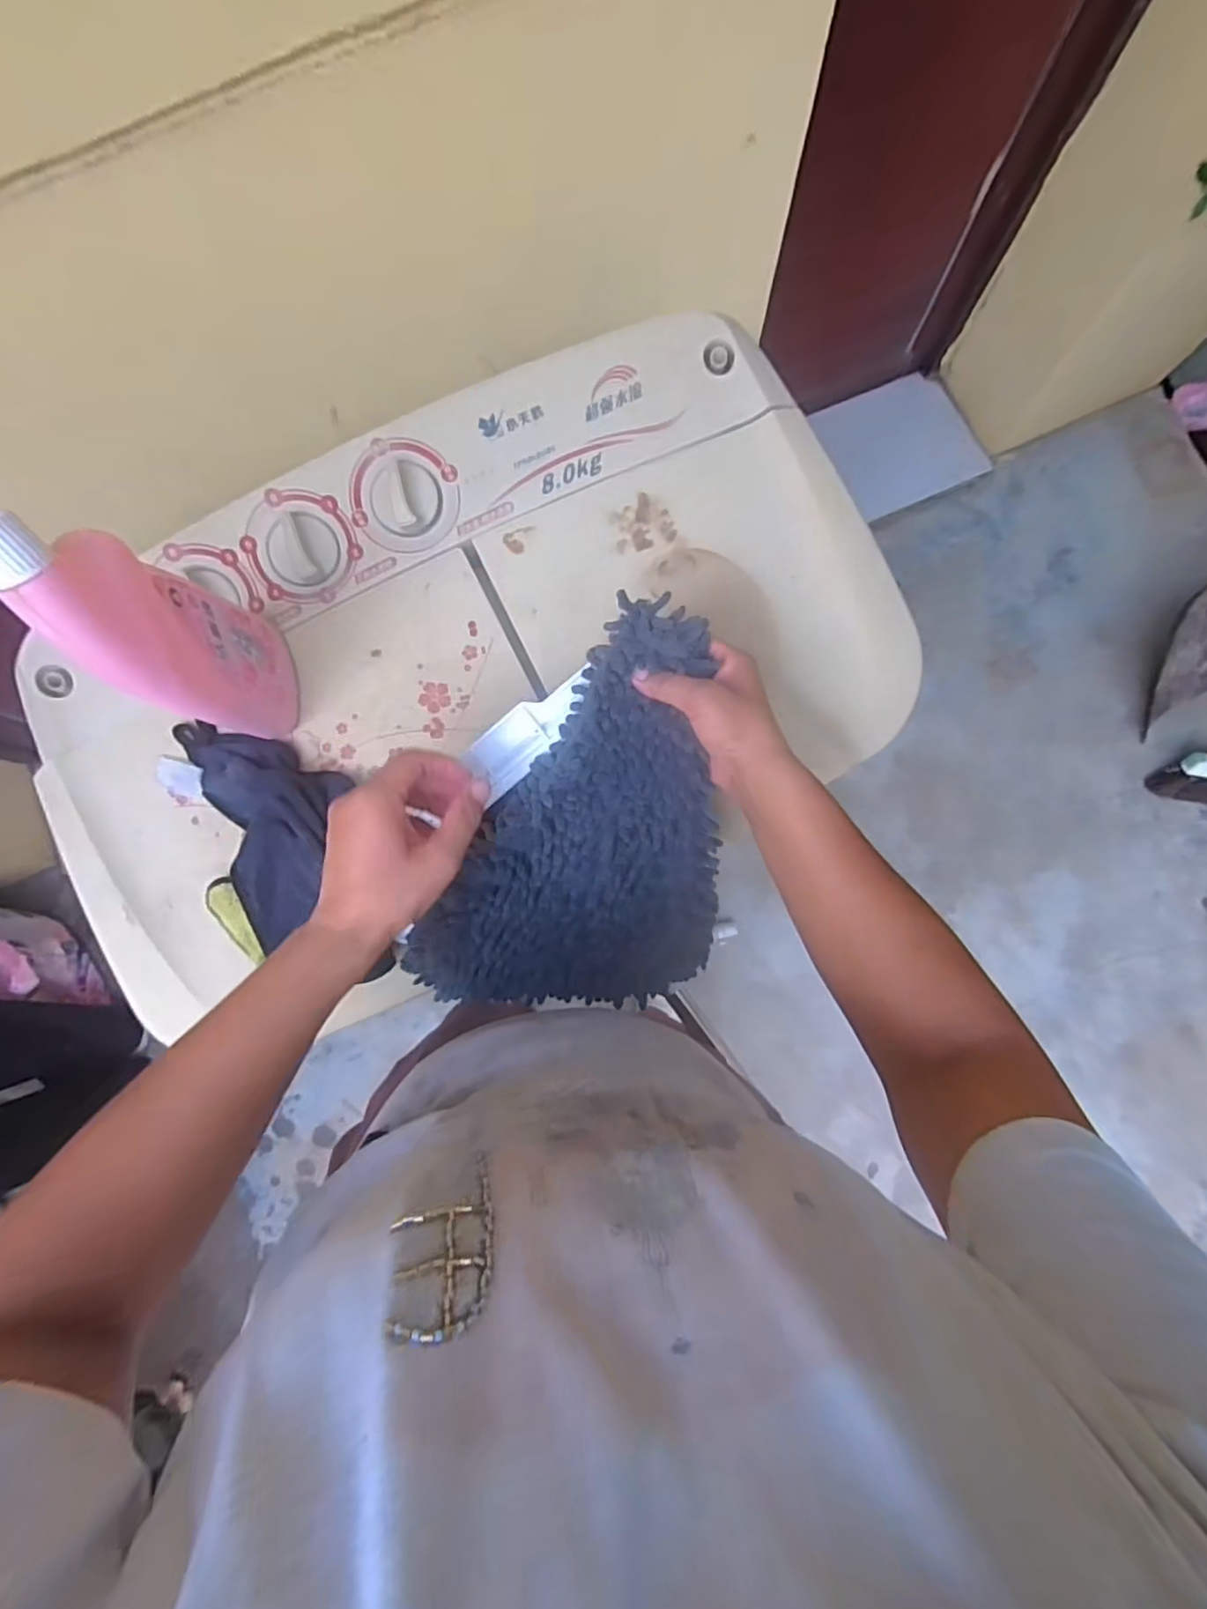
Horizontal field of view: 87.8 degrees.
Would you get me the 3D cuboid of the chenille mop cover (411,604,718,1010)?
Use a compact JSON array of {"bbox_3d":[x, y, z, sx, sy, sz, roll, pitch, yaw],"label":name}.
[{"bbox_3d":[0.007,0.039,0.441,0.178,0.111,0.306,36,86,7],"label":"chenille mop cover"}]

